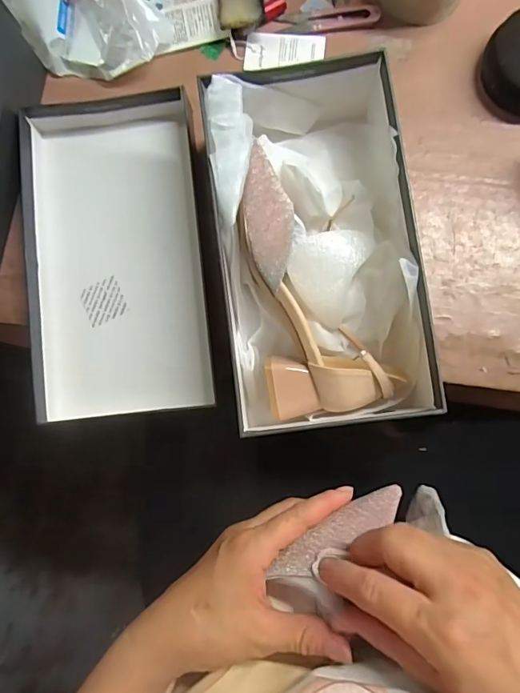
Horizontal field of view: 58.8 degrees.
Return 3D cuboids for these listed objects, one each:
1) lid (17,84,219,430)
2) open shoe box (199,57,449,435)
[{"bbox_3d":[-0.137,-0.089,0.452,0.164,0.036,0.313,-6,85,2],"label":"lid"},{"bbox_3d":[0.048,-0.085,0.405,0.163,0.092,0.308,-7,85,2],"label":"open shoe box"}]

